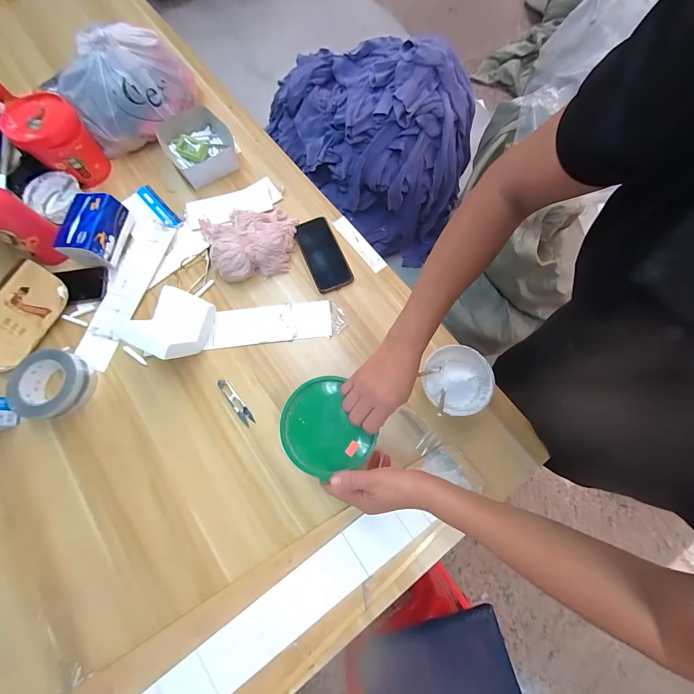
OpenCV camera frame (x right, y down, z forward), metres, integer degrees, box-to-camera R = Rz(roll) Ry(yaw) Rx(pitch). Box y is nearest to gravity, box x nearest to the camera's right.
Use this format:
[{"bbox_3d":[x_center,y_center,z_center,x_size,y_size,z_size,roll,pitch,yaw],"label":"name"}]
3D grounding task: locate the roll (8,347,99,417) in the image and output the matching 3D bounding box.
[{"bbox_3d":[-0.535,0.067,0.551,0.120,0.044,0.118,0,73,1],"label":"roll"}]

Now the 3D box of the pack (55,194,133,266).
[{"bbox_3d":[-0.517,-0.239,0.626,0.090,0.075,0.129,8,73,4],"label":"pack"}]

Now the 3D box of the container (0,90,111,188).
[{"bbox_3d":[-0.620,-0.441,0.671,0.126,0.142,0.146,-41,76,-11],"label":"container"}]

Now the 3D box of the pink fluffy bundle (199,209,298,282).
[{"bbox_3d":[-0.202,-0.230,0.621,0.196,0.055,0.174,-17,73,-4],"label":"pink fluffy bundle"}]

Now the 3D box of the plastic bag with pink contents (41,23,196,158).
[{"bbox_3d":[-0.477,-0.570,0.684,0.268,0.155,0.150,-27,74,-7],"label":"plastic bag with pink contents"}]

